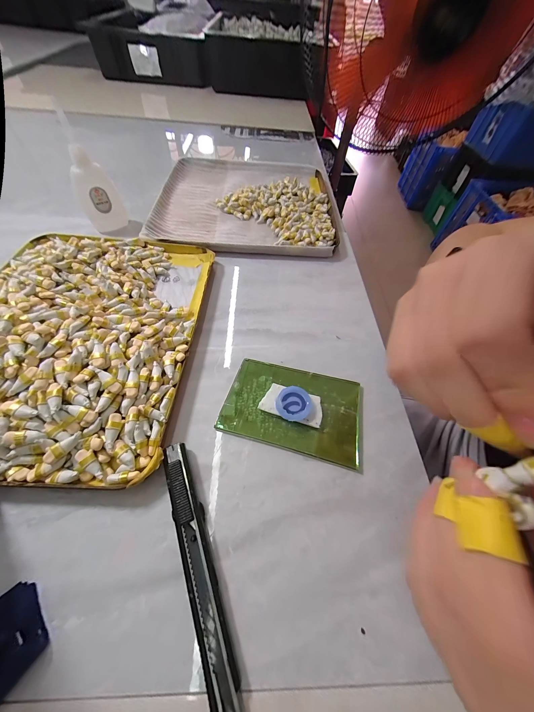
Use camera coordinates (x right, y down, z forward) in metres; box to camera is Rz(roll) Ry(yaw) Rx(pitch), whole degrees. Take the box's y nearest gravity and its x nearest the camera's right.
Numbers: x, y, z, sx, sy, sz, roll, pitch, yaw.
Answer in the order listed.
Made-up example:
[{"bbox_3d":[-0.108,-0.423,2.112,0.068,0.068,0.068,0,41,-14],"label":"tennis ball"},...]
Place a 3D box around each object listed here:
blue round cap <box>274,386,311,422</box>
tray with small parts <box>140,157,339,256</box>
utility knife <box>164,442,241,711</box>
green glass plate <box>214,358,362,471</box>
[{"bbox_3d":[0.021,0.037,0.189,0.026,0.007,0.027,2,58,-3],"label":"blue round cap"},{"bbox_3d":[-0.030,-0.225,0.351,0.235,0.025,0.236,0,58,-4],"label":"tray with small parts"},{"bbox_3d":[-0.039,0.115,0.137,0.015,0.010,0.130,-17,60,-14],"label":"utility knife"},{"bbox_3d":[0.022,0.039,0.193,0.105,0.005,0.067,15,58,6],"label":"green glass plate"}]

